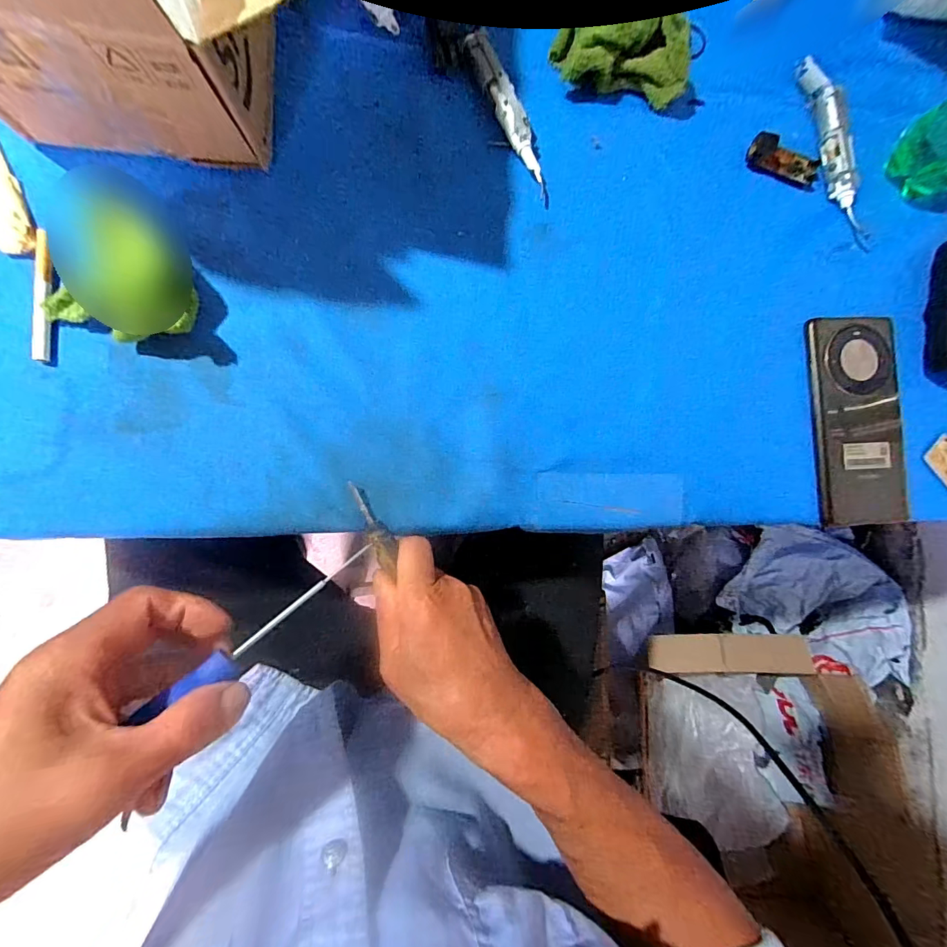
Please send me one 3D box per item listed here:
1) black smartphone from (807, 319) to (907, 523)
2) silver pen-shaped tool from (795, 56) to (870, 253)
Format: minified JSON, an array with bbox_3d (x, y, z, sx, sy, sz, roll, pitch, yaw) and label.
[{"bbox_3d":[0.309,-0.042,0.350,0.077,0.014,0.165,-3,88,-7],"label":"black smartphone"},{"bbox_3d":[0.290,-0.255,0.353,0.022,0.016,0.152,-17,90,-7],"label":"silver pen-shaped tool"}]

